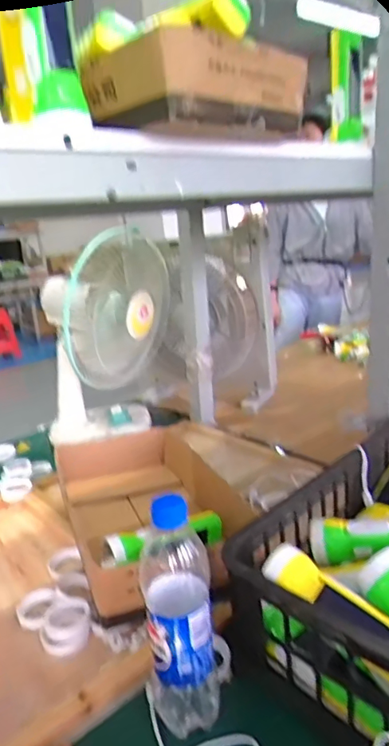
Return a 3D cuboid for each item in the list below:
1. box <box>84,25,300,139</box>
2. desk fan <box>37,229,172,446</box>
[{"bbox_3d":[0.008,-0.279,0.514,0.105,0.076,0.201,12,24,44],"label":"box"},{"bbox_3d":[-0.195,-0.063,1.128,0.297,0.414,0.272,-6,17,-4],"label":"desk fan"}]

